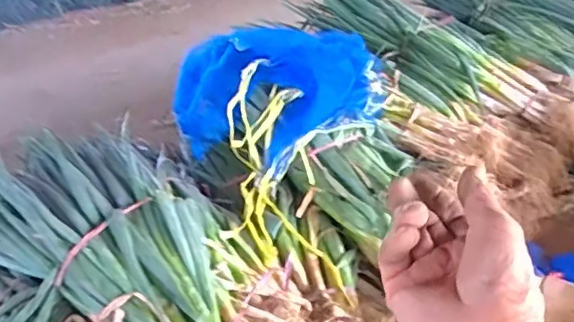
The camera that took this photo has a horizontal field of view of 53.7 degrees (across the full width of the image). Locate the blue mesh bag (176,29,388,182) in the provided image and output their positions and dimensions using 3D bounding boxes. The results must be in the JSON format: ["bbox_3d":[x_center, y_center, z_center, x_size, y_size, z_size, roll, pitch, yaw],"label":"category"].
[{"bbox_3d":[-0.042,-0.180,1.548,0.615,0.271,0.421,-4,26,7],"label":"blue mesh bag"}]

